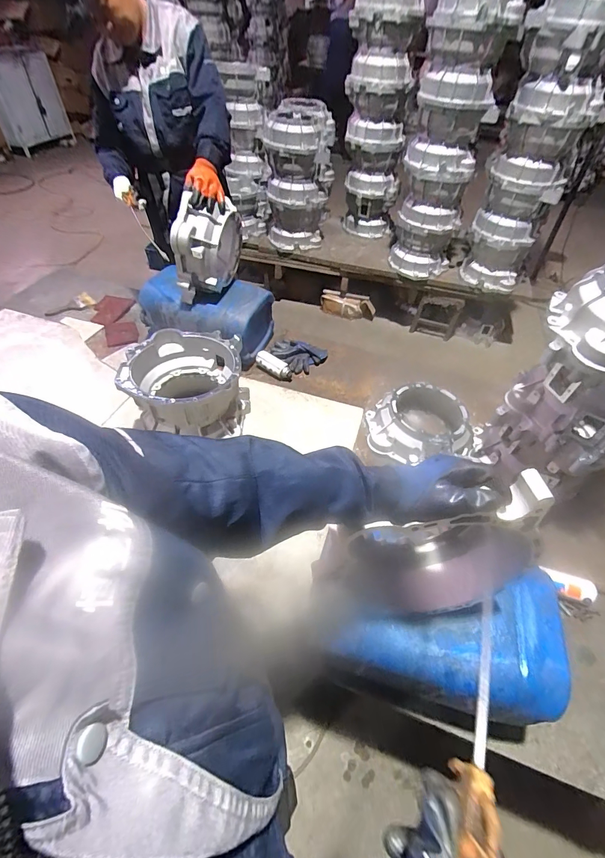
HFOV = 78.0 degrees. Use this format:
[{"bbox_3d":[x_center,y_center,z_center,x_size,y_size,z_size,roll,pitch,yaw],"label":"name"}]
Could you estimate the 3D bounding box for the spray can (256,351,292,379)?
[{"bbox_3d":[-0.109,-0.249,1.447,0.154,0.046,0.055,28,53,19],"label":"spray can"}]

